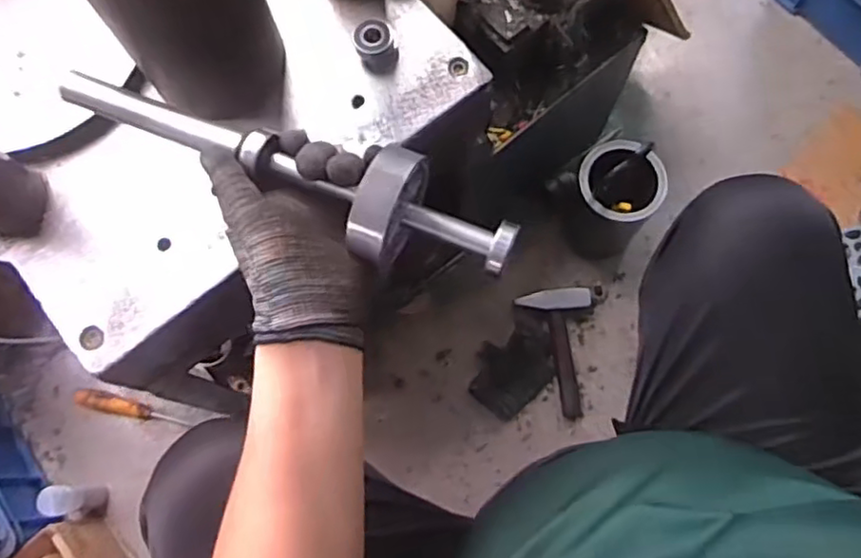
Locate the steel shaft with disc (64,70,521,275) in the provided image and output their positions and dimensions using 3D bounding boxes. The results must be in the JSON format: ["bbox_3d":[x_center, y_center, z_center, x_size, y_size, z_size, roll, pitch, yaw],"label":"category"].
[{"bbox_3d":[-0.105,-0.078,0.444,0.349,0.060,0.068,21,75,13],"label":"steel shaft with disc"}]

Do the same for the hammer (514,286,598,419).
[{"bbox_3d":[0.214,0.107,0.980,0.128,0.036,0.194,-12,74,-2],"label":"hammer"}]

